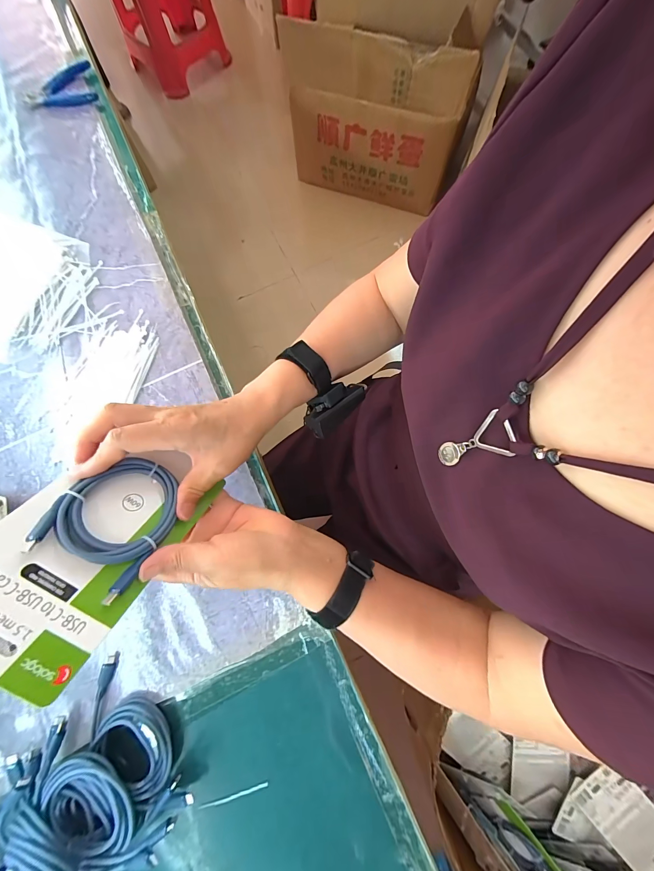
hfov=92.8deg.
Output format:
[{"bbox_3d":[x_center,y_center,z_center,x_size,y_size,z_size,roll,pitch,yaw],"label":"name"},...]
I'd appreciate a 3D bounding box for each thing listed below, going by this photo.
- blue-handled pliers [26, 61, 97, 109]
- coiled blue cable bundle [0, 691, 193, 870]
[{"bbox_3d":[-0.426,-0.560,0.499,0.109,0.011,0.081,-12,78,-2],"label":"blue-handled pliers"},{"bbox_3d":[-0.216,0.323,0.283,0.139,0.047,0.122,-31,79,-6],"label":"coiled blue cable bundle"}]

